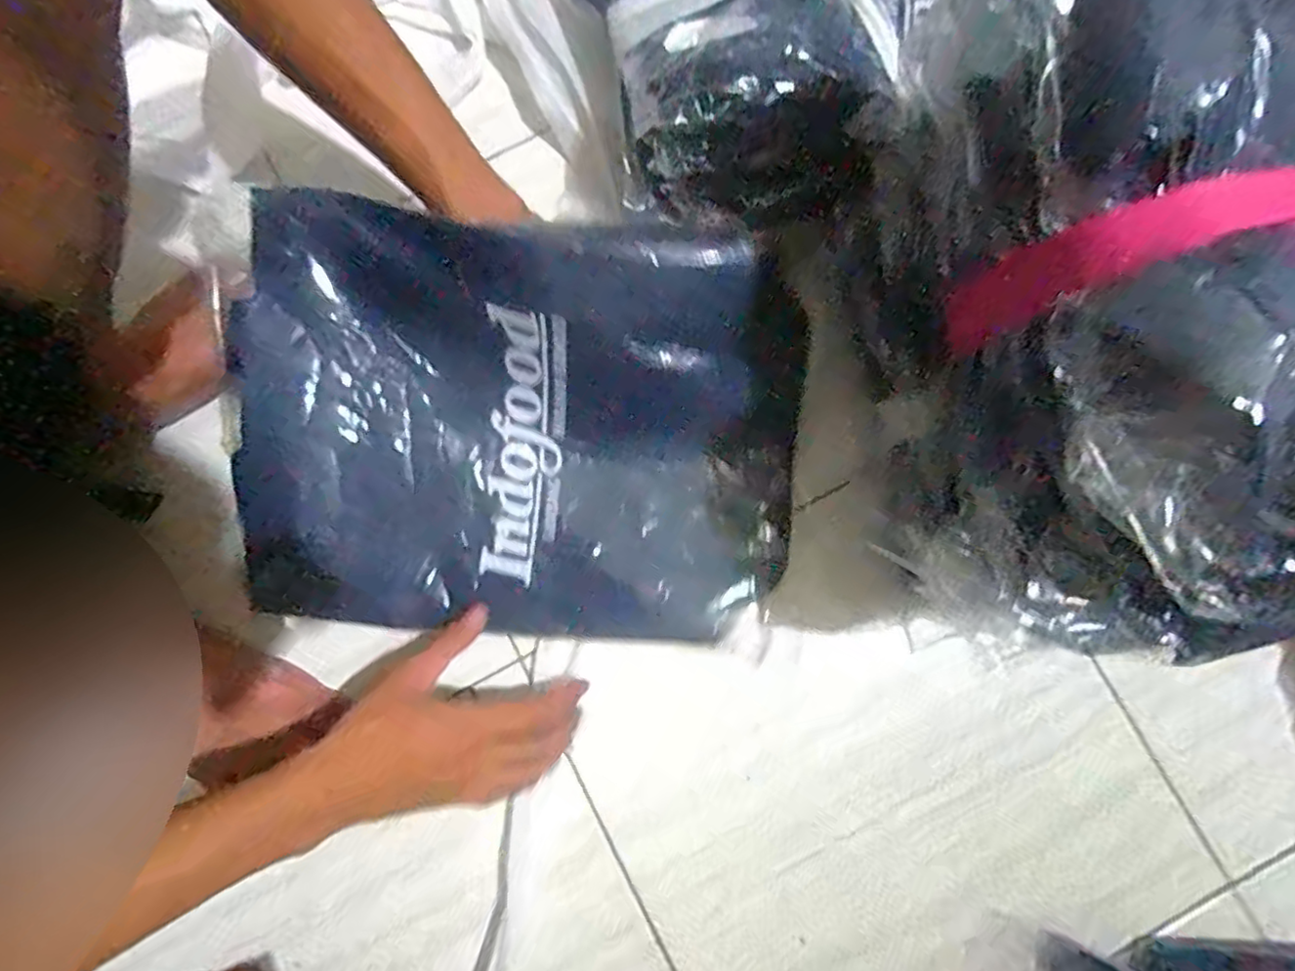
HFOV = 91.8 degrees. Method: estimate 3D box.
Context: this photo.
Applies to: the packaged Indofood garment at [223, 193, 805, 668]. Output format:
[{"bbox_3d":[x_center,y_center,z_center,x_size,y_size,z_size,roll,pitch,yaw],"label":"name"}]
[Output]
[{"bbox_3d":[-0.091,-0.034,0.461,0.404,0.050,0.297,5,101,-4],"label":"packaged Indofood garment"}]

